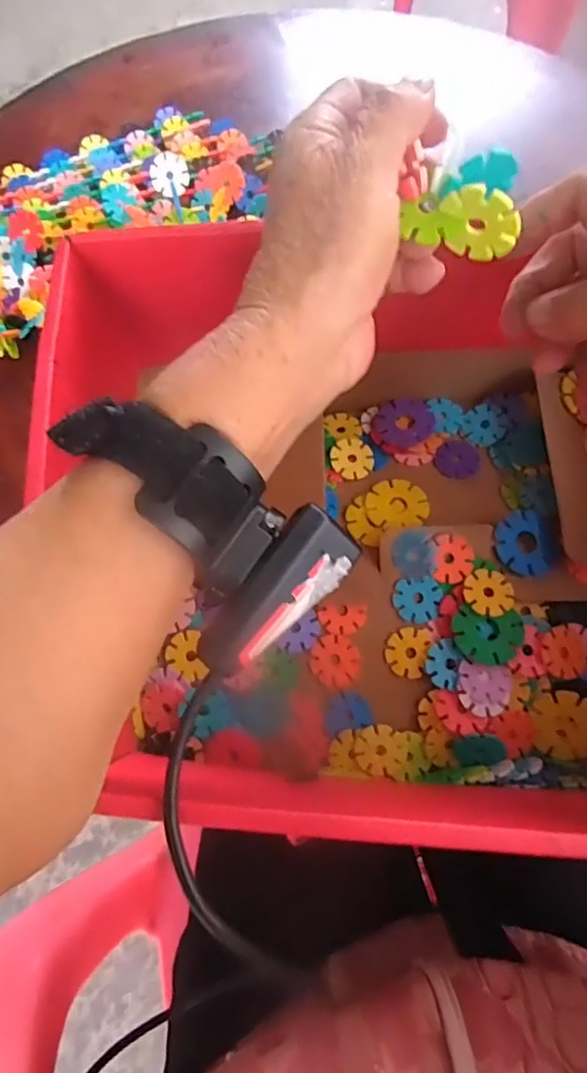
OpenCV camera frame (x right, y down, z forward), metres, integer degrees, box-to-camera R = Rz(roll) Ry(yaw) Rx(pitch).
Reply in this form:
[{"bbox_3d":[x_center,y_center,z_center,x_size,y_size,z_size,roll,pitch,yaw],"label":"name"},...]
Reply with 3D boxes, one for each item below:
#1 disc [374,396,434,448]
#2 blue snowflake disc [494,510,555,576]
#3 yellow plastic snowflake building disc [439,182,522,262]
[{"bbox_3d":[0.084,-0.085,0.438,0.043,0.008,0.042,-3,66,7],"label":"disc"},{"bbox_3d":[0.156,0.004,0.395,0.040,0.005,0.043,2,79,-8],"label":"blue snowflake disc"},{"bbox_3d":[0.070,-0.119,0.223,0.029,0.030,0.004,29,74,8],"label":"yellow plastic snowflake building disc"}]

